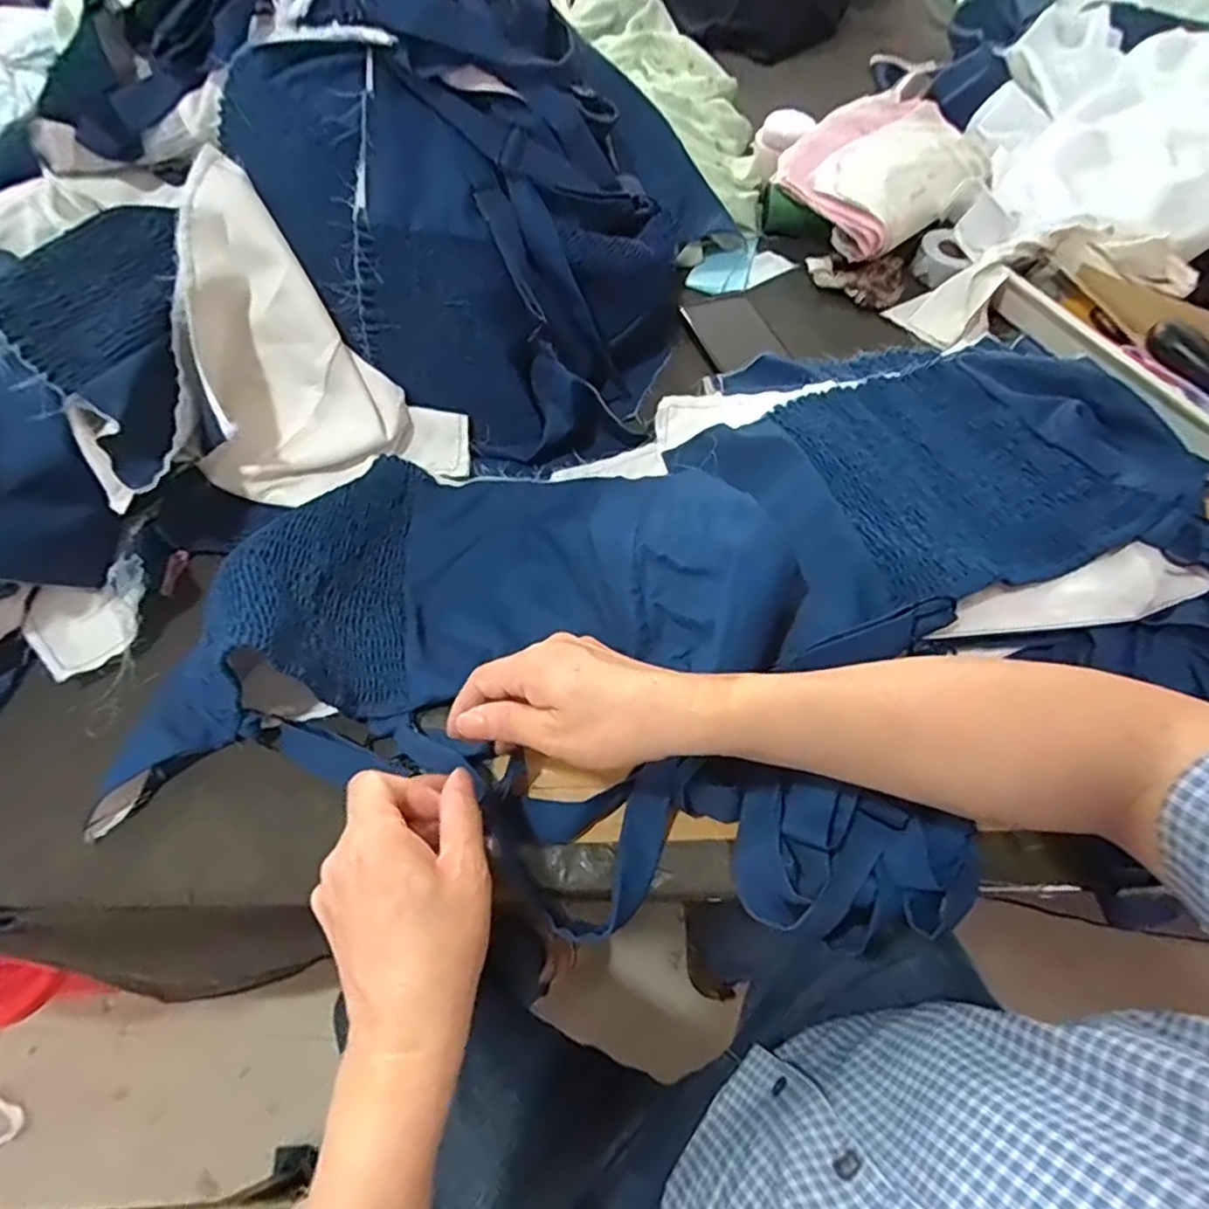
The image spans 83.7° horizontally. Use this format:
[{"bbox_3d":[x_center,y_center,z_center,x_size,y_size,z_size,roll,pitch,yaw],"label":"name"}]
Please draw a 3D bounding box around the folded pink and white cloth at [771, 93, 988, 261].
[{"bbox_3d":[0.308,-0.489,0.746,0.166,0.055,0.278,34,63,17],"label":"folded pink and white cloth"}]

